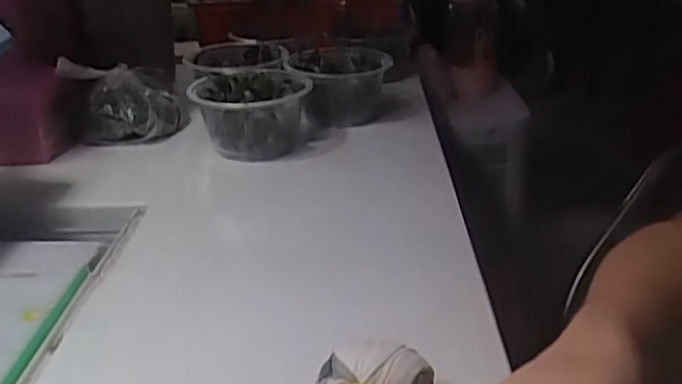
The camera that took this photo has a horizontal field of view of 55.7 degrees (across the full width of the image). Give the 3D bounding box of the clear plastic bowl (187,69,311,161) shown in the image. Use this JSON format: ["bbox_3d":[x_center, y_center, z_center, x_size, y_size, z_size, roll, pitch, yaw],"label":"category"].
[{"bbox_3d":[-0.087,-0.075,0.631,0.107,0.066,0.107,-2,27,1],"label":"clear plastic bowl"}]

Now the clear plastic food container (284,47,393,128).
[{"bbox_3d":[-0.003,-0.116,0.710,0.115,0.069,0.112,-6,27,-9],"label":"clear plastic food container"}]

